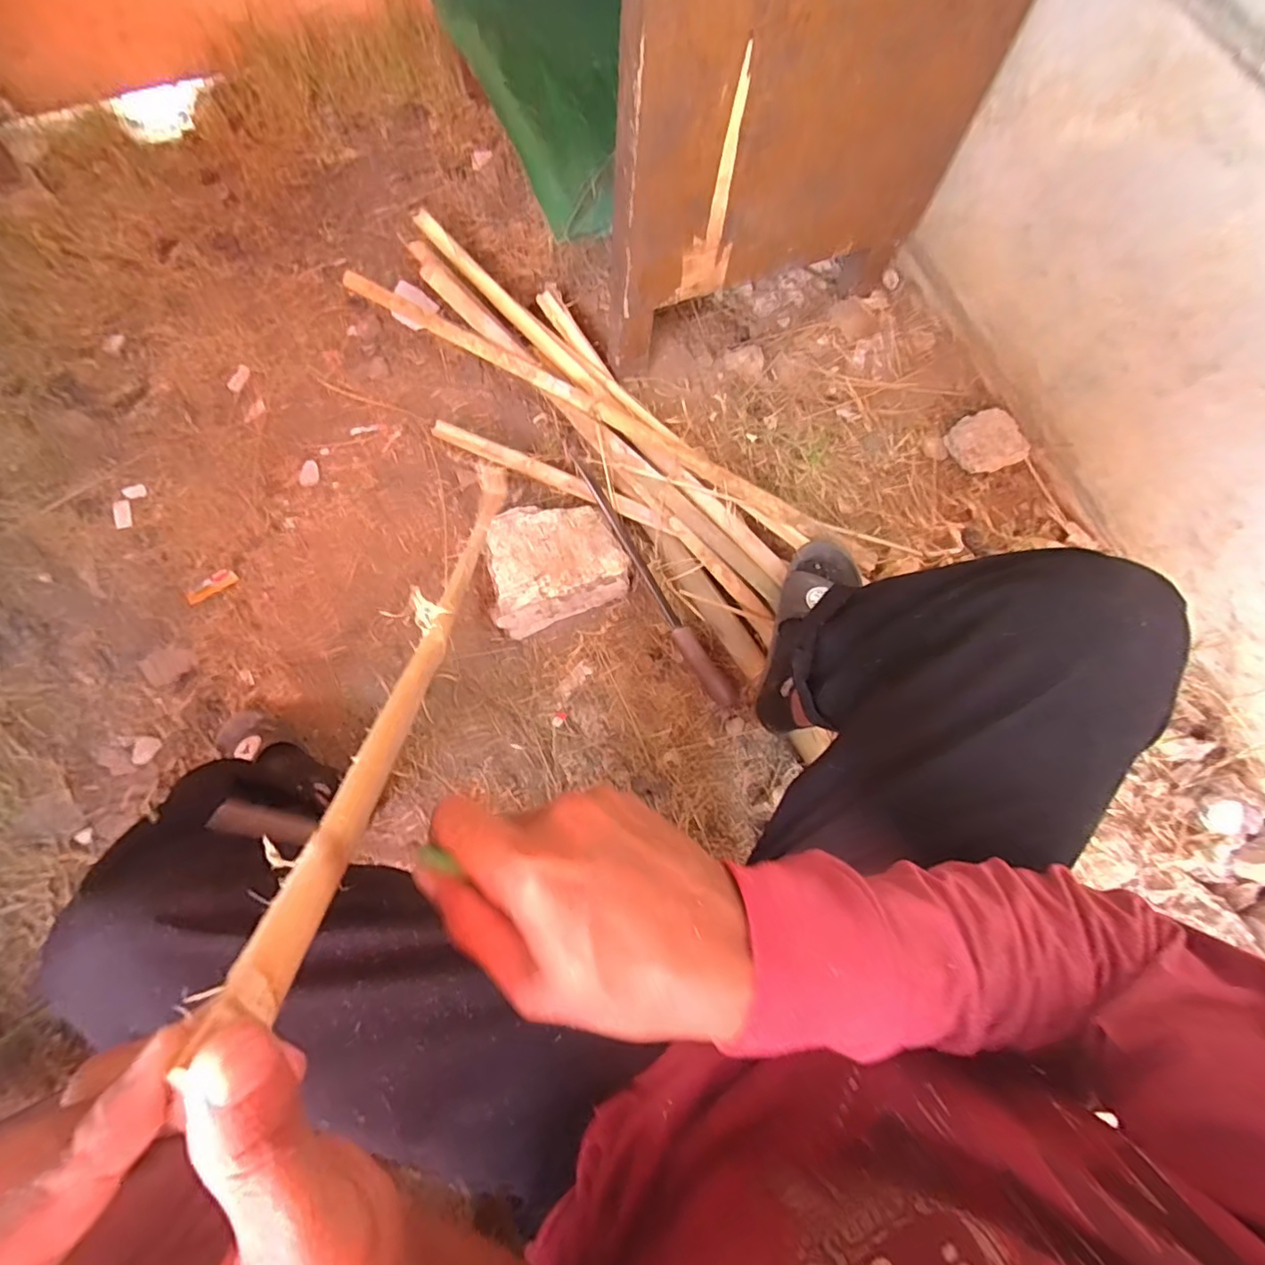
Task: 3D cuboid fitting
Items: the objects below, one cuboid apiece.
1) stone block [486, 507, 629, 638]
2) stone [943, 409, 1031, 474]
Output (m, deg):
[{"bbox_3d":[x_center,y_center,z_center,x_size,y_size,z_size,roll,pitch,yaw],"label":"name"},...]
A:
[{"bbox_3d":[-0.119,-0.102,0.842,0.193,0.092,0.173,-23,74,-7],"label":"stone block"},{"bbox_3d":[0.549,-0.298,0.893,0.107,0.058,0.090,-15,73,-5],"label":"stone"}]

